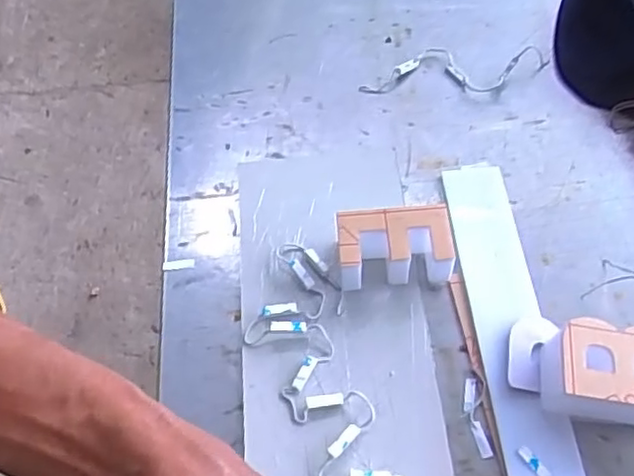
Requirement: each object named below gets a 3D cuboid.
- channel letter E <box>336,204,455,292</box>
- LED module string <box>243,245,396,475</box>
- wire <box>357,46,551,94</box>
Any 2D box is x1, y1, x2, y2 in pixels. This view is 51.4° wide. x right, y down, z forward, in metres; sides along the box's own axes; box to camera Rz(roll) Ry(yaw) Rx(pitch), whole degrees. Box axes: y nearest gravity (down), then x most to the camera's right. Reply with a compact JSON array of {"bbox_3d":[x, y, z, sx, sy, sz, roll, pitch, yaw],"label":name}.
[{"bbox_3d":[0.059,0.007,0.504,0.084,0.046,0.043,-4,59,-1],"label":"channel letter E"},{"bbox_3d":[0.006,0.114,0.459,0.072,0.017,0.256,-16,59,-8],"label":"LED module string"},{"bbox_3d":[0.130,-0.160,0.628,0.171,0.014,0.048,1,59,3],"label":"wire"}]

